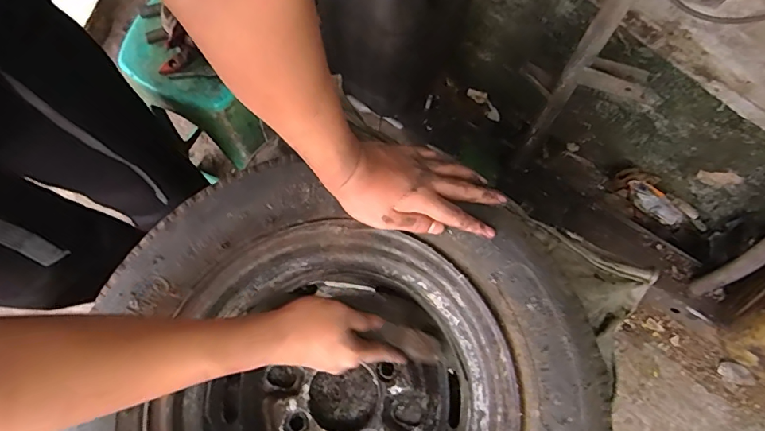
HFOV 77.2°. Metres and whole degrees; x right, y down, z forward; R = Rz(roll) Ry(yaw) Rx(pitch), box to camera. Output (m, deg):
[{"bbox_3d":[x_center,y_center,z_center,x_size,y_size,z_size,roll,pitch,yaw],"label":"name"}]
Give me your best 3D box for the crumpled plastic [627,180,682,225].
[{"bbox_3d":[0.631,-0.029,1.121,0.053,0.029,0.133,-37,75,-9],"label":"crumpled plastic"}]

